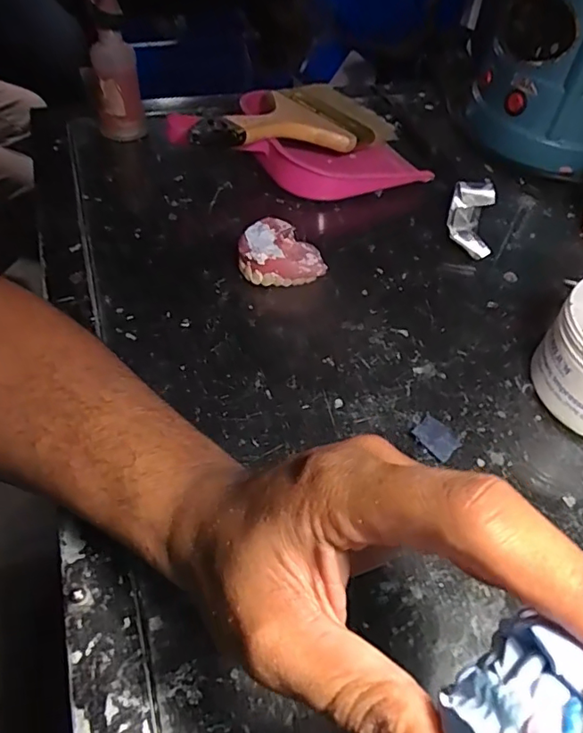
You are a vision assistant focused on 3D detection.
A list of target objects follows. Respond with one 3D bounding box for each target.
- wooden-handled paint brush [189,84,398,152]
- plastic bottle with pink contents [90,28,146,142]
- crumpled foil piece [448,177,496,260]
[{"bbox_3d":[0.000,-0.207,0.466,0.091,0.023,0.221,39,45,23],"label":"wooden-handled paint brush"},{"bbox_3d":[-0.152,-0.242,0.478,0.040,0.087,0.035,-9,53,-13],"label":"plastic bottle with pink contents"},{"bbox_3d":[0.142,-0.117,0.439,0.032,0.029,0.072,13,51,5],"label":"crumpled foil piece"}]

